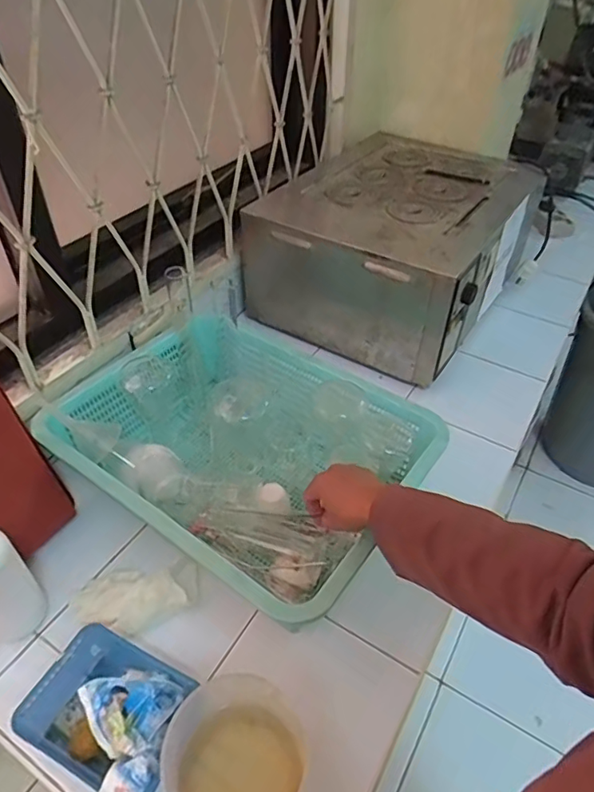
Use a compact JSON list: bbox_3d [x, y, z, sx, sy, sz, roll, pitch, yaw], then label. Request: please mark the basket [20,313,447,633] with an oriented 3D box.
[{"bbox_3d":[-0.073,0.076,0.752,0.448,0.147,0.347,27,49,25],"label":"basket"}]

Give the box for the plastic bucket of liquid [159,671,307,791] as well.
[{"bbox_3d":[-0.054,0.347,0.517,0.133,0.094,0.120,-34,53,-31],"label":"plastic bucket of liquid"}]

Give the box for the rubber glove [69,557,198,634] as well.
[{"bbox_3d":[-0.196,0.245,0.653,0.146,0.032,0.073,-7,44,-8],"label":"rubber glove"}]

